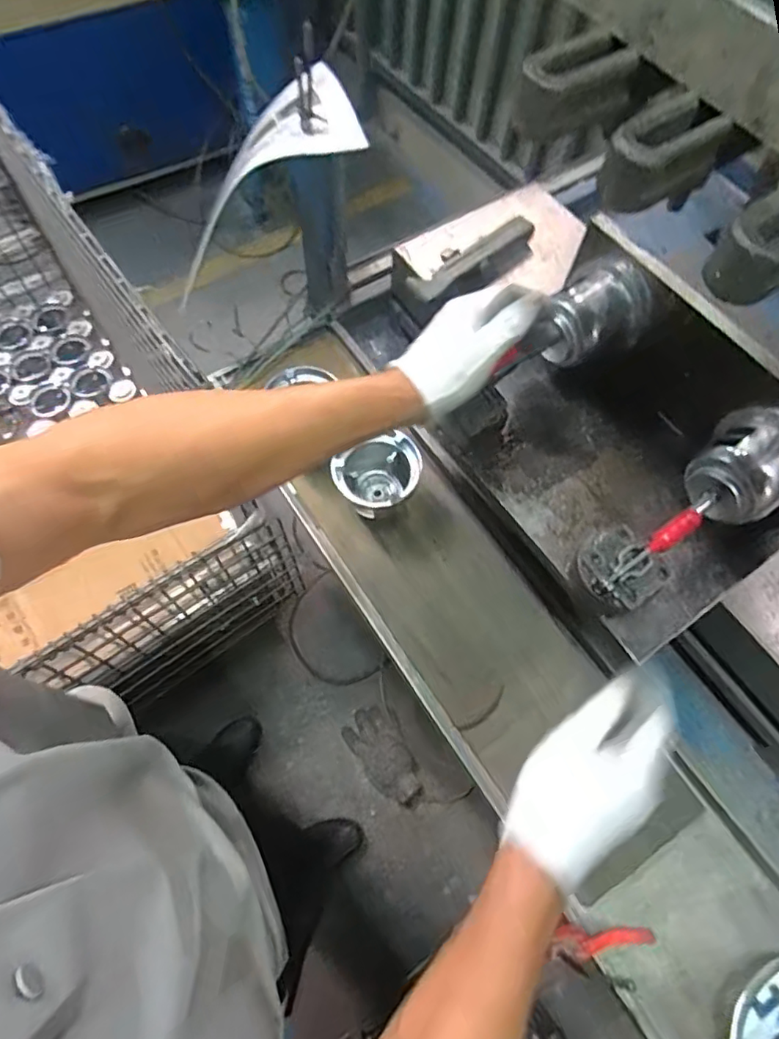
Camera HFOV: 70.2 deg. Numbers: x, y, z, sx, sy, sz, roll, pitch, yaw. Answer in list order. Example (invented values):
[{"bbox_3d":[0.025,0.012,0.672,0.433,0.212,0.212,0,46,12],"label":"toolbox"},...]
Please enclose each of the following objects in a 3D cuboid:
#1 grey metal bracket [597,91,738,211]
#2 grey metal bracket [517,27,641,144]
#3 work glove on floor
[{"bbox_3d":[0.128,-0.169,0.262,0.065,0.028,0.036,-38,74,-18],"label":"grey metal bracket"},{"bbox_3d":[0.092,-0.219,0.281,0.063,0.028,0.030,-34,72,-17],"label":"grey metal bracket"},{"bbox_3d":[-0.005,0.548,1.277,0.119,0.021,0.227,-31,71,-16],"label":"work glove on floor"}]

